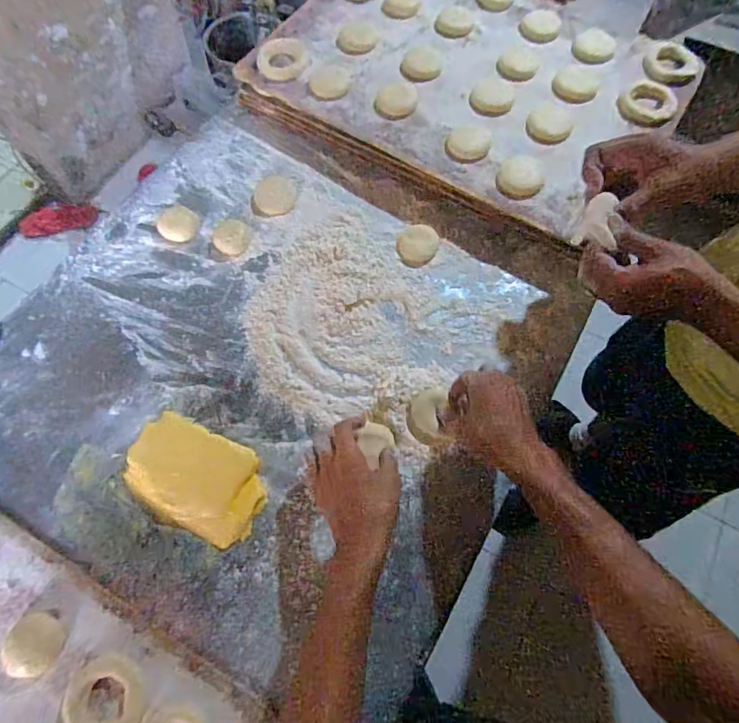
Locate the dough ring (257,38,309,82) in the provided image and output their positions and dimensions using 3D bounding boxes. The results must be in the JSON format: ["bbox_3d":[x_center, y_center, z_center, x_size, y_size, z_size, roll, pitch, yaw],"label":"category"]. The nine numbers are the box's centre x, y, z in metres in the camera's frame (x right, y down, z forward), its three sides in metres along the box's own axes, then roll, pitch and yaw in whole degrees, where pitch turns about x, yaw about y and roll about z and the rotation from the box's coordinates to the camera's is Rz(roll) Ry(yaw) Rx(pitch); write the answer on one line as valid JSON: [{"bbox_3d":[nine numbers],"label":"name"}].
[{"bbox_3d":[-0.130,-0.453,0.722,0.071,0.015,0.077,0,67,-1],"label":"dough ring"}]

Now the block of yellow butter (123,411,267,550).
[{"bbox_3d":[-0.189,0.127,0.526,0.151,0.028,0.102,23,67,8],"label":"block of yellow butter"}]

